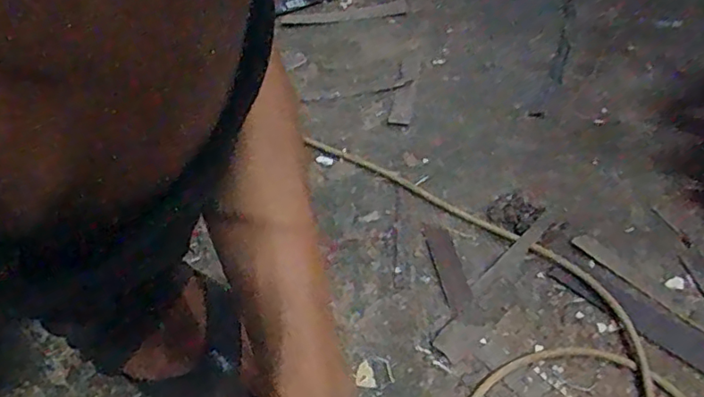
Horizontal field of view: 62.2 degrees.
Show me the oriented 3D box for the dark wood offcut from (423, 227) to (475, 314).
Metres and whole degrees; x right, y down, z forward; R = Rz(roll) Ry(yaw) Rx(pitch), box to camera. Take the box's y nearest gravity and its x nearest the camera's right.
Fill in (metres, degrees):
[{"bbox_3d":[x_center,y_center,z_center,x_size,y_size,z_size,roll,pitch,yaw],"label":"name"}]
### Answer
[{"bbox_3d":[0.081,0.057,0.493,0.022,0.004,0.088,-10,43,-5],"label":"dark wood offcut"}]

